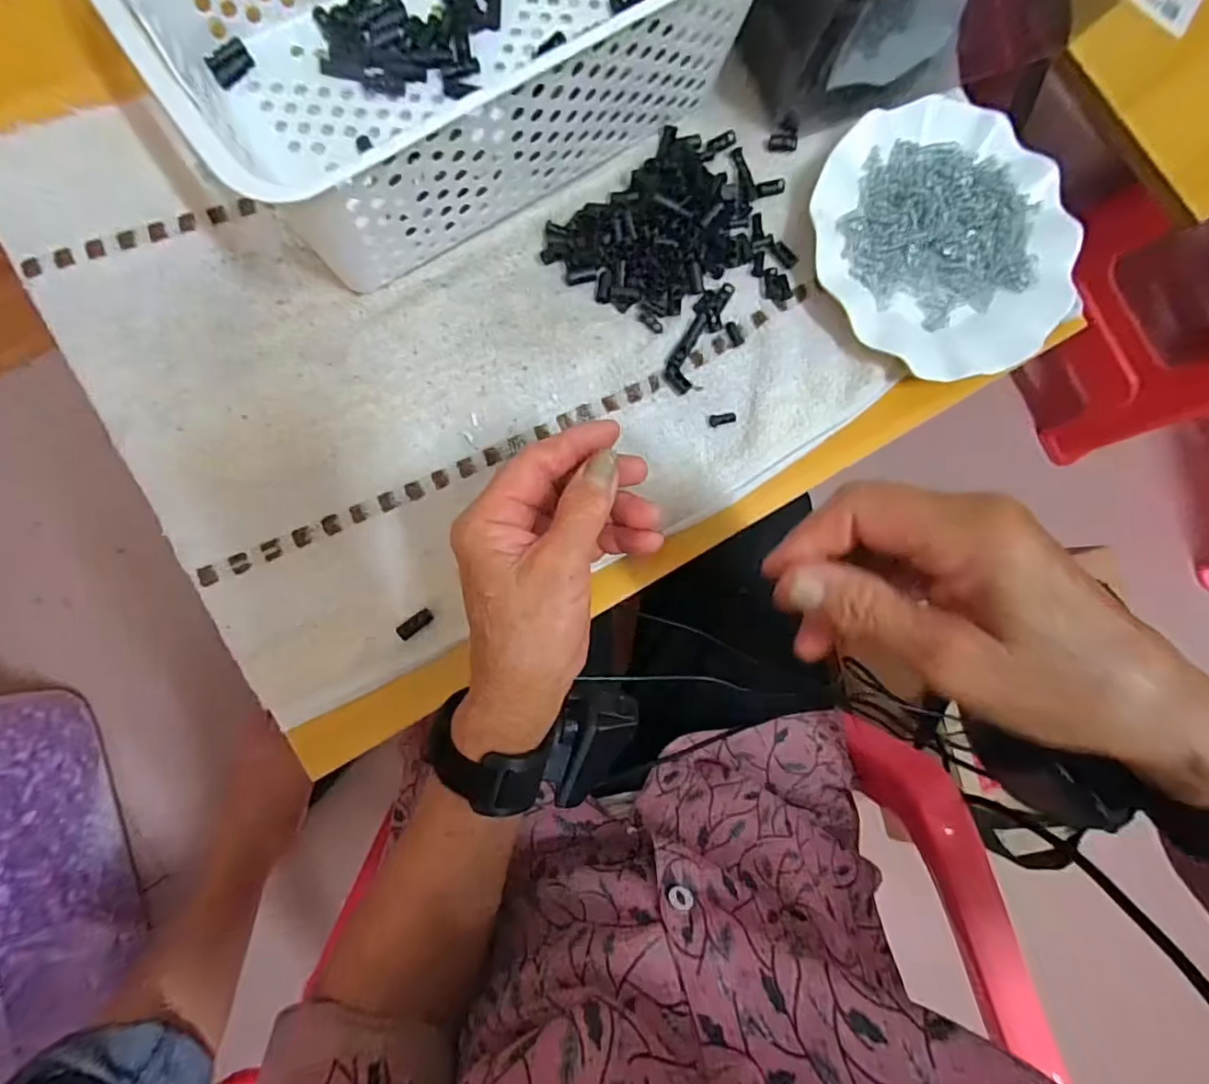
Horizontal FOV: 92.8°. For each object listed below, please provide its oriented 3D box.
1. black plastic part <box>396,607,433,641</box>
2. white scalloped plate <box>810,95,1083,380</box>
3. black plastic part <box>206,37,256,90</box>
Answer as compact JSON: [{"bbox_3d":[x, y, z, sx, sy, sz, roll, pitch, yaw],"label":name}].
[{"bbox_3d":[-0.111,0.048,0.337,0.022,0.004,0.008,-39,92,-22],"label":"black plastic part"},{"bbox_3d":[0.230,-0.203,0.388,0.179,0.019,0.181,0,88,-6],"label":"white scalloped plate"},{"bbox_3d":[-0.225,-0.288,0.346,0.026,0.004,0.019,-42,92,-6],"label":"black plastic part"}]

